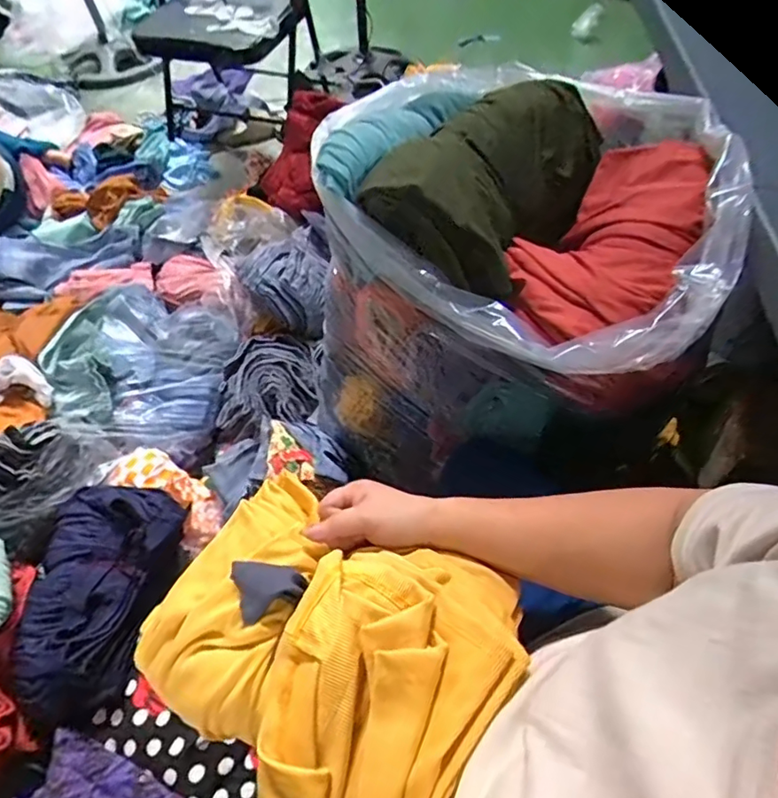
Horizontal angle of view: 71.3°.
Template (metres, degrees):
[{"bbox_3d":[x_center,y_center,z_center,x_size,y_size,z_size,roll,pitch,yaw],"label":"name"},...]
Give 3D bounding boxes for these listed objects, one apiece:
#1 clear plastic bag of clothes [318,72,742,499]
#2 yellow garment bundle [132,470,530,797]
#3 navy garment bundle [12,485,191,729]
[{"bbox_3d":[0.165,-0.139,0.785,0.465,0.476,0.402,31,62,21],"label":"clear plastic bag of clothes"},{"bbox_3d":[-0.048,0.201,0.440,0.303,0.130,0.227,13,68,35],"label":"yellow garment bundle"},{"bbox_3d":[-0.430,0.298,0.826,0.193,0.139,0.325,-2,56,1],"label":"navy garment bundle"}]

